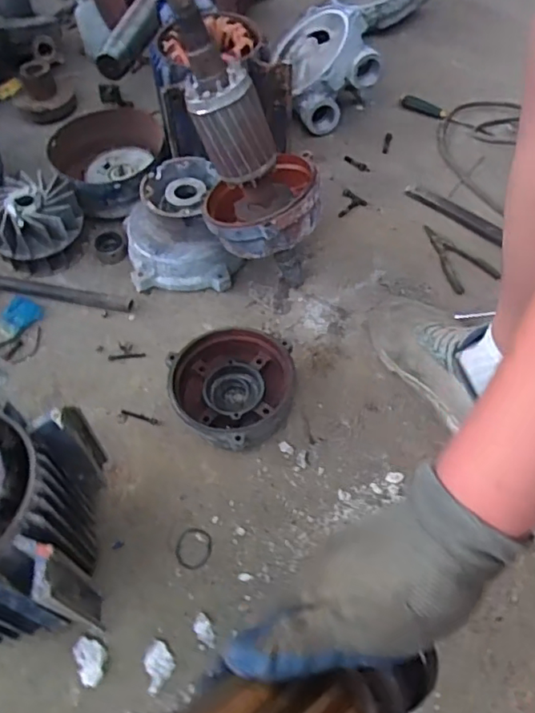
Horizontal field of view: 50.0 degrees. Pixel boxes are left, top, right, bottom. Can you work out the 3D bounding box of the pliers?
[{"bbox_3d":[0.302,-0.163,0.919,0.071,0.018,0.141,-16,58,-11],"label":"pliers"}]

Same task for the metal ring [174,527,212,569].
[{"bbox_3d":[-0.085,0.220,0.658,0.041,0.004,0.045,0,57,0],"label":"metal ring"}]

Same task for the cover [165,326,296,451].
[{"bbox_3d":[-0.049,0.038,0.762,0.167,0.055,0.189,6,57,3],"label":"cover"}]

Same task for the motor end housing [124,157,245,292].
[{"bbox_3d":[-0.138,-0.194,0.884,0.163,0.111,0.184,-15,58,-10],"label":"motor end housing"}]

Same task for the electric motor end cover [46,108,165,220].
[{"bbox_3d":[-0.268,-0.320,0.956,0.185,0.083,0.186,2,57,1],"label":"electric motor end cover"}]

